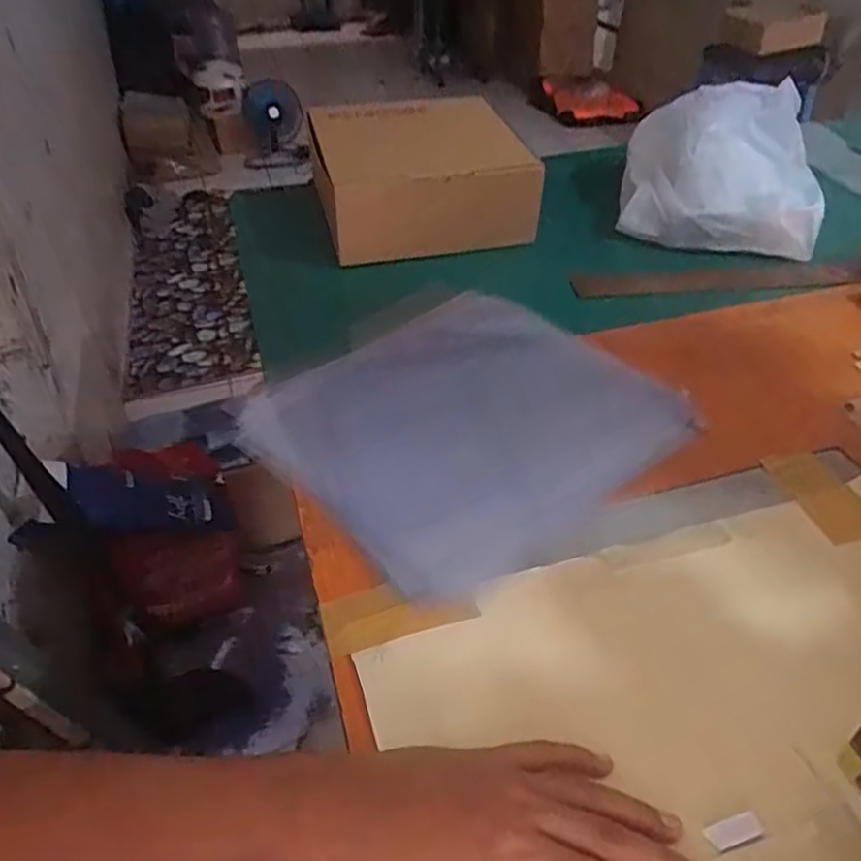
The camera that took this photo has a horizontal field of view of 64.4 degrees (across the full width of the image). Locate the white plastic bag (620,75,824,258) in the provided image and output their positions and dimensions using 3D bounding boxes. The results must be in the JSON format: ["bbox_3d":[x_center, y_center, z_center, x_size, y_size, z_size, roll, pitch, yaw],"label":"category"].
[{"bbox_3d":[0.368,-0.340,0.876,0.227,0.142,0.225,6,41,4],"label":"white plastic bag"}]

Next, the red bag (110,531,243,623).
[{"bbox_3d":[-0.444,0.269,1.238,0.194,0.197,0.060,-14,43,-14],"label":"red bag"}]

